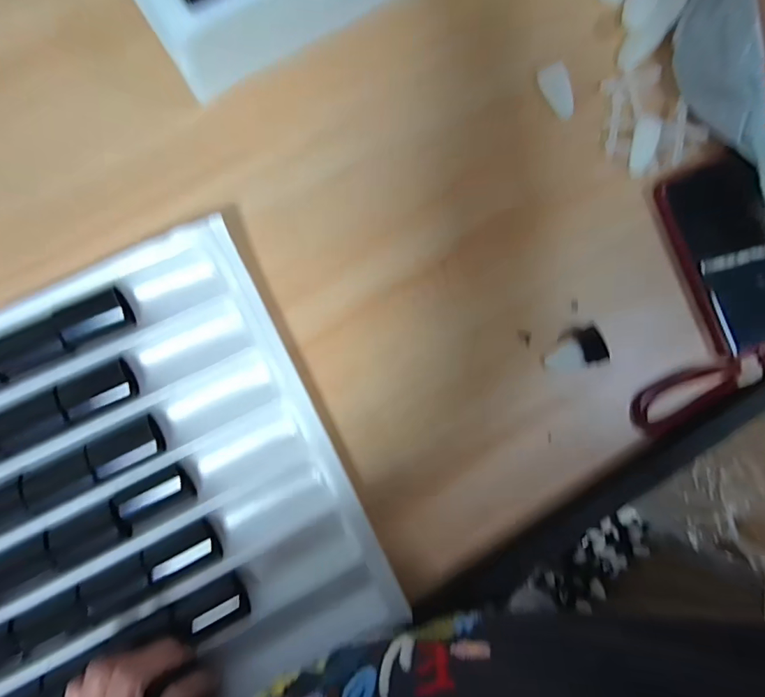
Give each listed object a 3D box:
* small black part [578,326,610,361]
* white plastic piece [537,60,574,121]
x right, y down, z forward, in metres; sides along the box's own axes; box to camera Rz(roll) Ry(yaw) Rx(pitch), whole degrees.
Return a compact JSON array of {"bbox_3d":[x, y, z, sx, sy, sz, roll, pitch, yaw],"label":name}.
[{"bbox_3d":[0.177,-0.003,0.375,0.014,0.018,0.028,-15,92,-7],"label":"small black part"},{"bbox_3d":[0.152,-0.223,0.383,0.026,0.004,0.046,-17,92,-7],"label":"white plastic piece"}]

